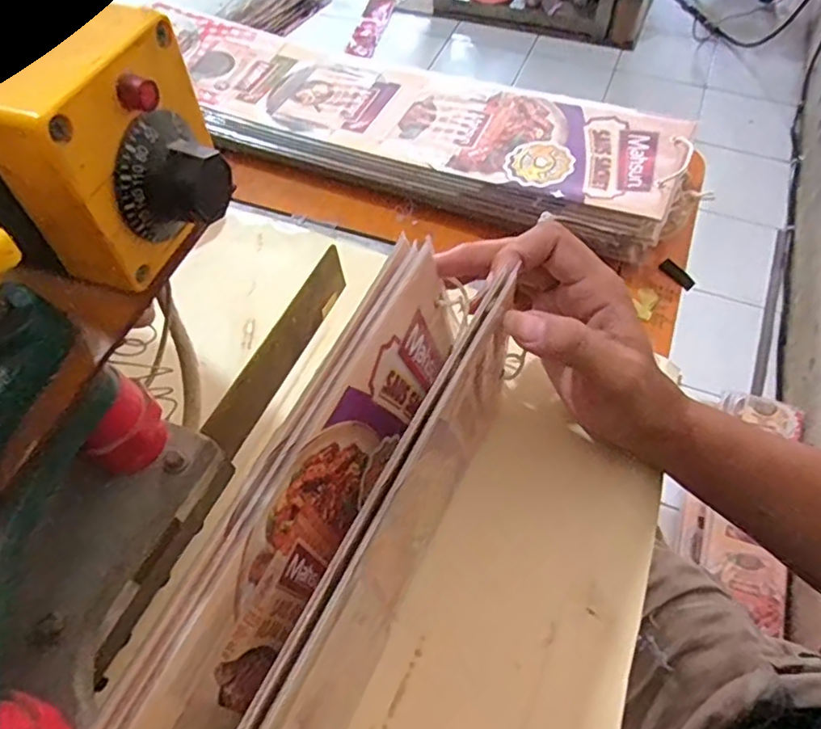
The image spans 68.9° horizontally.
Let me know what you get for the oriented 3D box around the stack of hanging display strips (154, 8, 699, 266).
[{"bbox_3d":[-0.022,-0.222,0.533,0.526,0.043,0.150,20,59,13],"label":"stack of hanging display strips"}]

